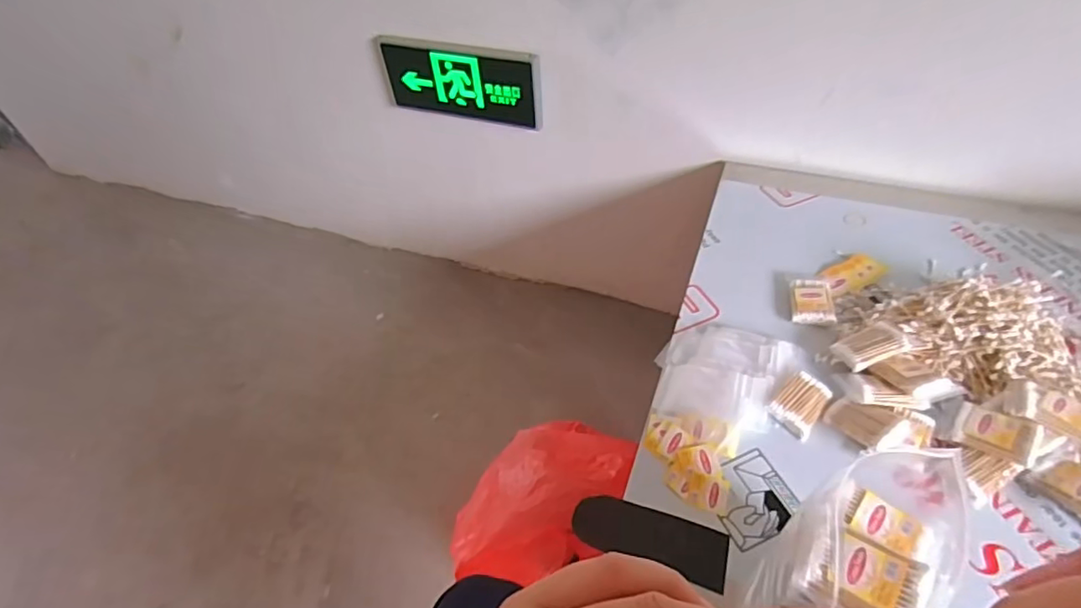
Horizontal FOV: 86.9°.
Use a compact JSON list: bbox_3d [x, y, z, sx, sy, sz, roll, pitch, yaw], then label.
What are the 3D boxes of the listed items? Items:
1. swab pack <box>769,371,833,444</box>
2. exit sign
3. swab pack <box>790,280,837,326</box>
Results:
[{"bbox_3d":[0.315,0.120,0.691,0.051,0.023,0.075,31,58,28],"label":"swab pack"},{"bbox_3d":[-0.171,-0.453,1.170,0.375,0.157,0.035,16,52,19],"label":"exit sign"},{"bbox_3d":[0.379,-0.005,0.796,0.055,0.016,0.076,6,50,11],"label":"swab pack"}]

